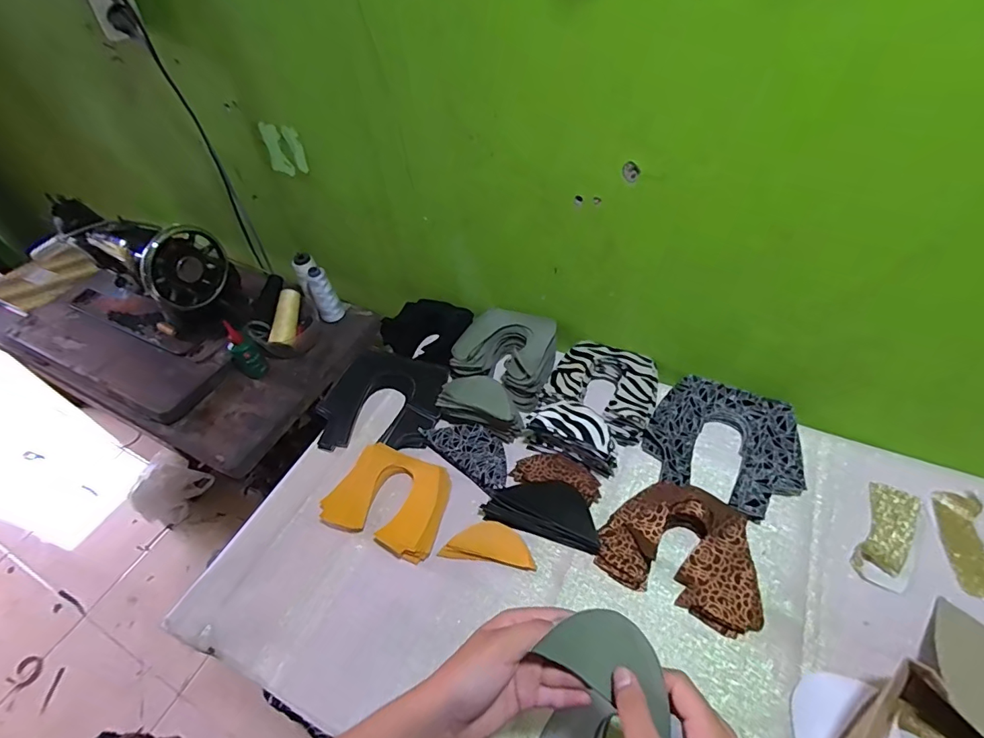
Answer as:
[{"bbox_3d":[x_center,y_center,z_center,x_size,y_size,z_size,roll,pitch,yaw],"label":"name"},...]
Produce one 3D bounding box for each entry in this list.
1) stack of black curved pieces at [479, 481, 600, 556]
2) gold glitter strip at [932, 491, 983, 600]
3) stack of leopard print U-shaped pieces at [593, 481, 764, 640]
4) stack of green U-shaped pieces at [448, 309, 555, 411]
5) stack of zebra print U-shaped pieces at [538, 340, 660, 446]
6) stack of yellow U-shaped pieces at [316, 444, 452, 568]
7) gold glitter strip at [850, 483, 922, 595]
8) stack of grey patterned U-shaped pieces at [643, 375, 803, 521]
[{"bbox_3d":[0.067,0.182,0.621,0.148,0.025,0.069,12,53,16],"label":"stack of black curved pieces"},{"bbox_3d":[0.562,0.202,0.557,0.057,0.020,0.122,0,50,6],"label":"gold glitter strip"},{"bbox_3d":[0.232,0.214,0.575,0.178,0.042,0.135,20,55,21],"label":"stack of leopard print U-shaped pieces"},{"bbox_3d":[0.027,-0.025,0.780,0.162,0.059,0.144,22,56,22],"label":"stack of green U-shaped pieces"},{"bbox_3d":[0.168,0.031,0.725,0.154,0.050,0.147,18,55,20],"label":"stack of zebra print U-shaped pieces"},{"bbox_3d":[-0.142,0.174,0.648,0.159,0.033,0.122,15,53,17],"label":"stack of yellow U-shaped pieces"},{"bbox_3d":[0.483,0.201,0.579,0.051,0.005,0.141,28,58,26],"label":"gold glitter strip"},{"bbox_3d":[0.321,0.103,0.657,0.193,0.034,0.181,23,56,23],"label":"stack of grey patterned U-shaped pieces"}]

